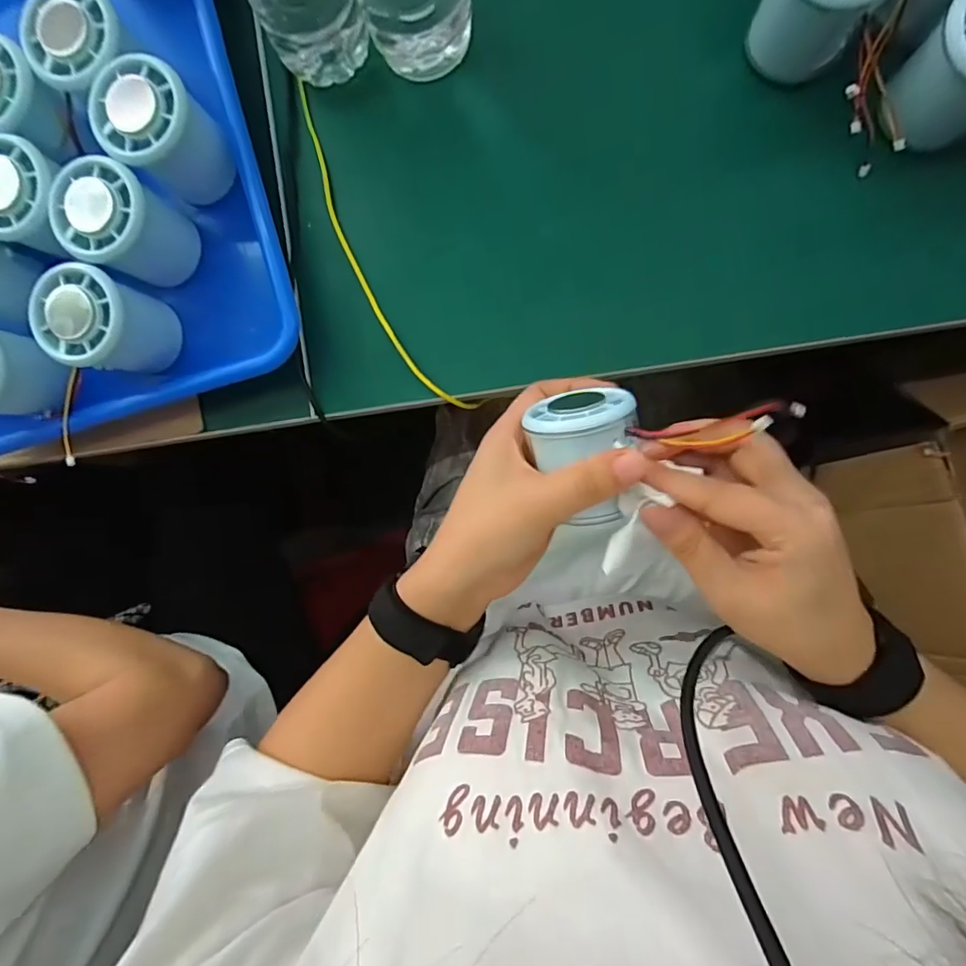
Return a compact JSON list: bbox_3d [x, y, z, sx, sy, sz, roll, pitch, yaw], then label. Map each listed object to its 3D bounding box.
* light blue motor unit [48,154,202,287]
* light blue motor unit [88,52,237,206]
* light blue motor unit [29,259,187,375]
[{"bbox_3d":[-0.215,-0.155,0.308,0.052,0.061,0.057,27,94,4],"label":"light blue motor unit"},{"bbox_3d":[-0.187,-0.206,0.301,0.053,0.058,0.055,0,92,5],"label":"light blue motor unit"},{"bbox_3d":[-0.229,-0.096,0.309,0.045,0.060,0.052,16,93,5],"label":"light blue motor unit"}]

